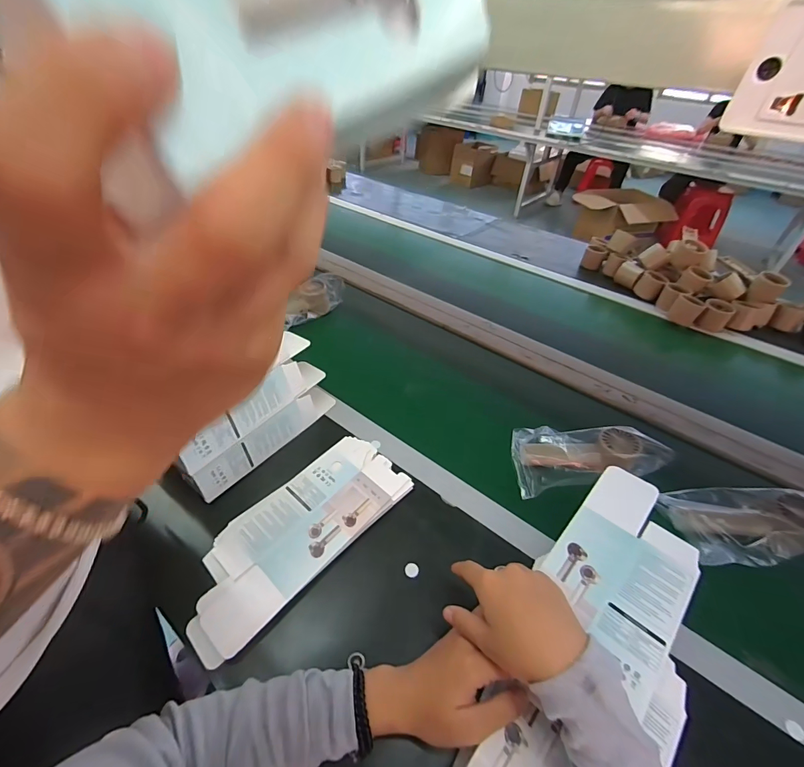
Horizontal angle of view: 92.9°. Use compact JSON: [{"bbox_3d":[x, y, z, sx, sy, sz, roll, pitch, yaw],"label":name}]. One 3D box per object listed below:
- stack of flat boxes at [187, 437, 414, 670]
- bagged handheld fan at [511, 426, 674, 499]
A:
[{"bbox_3d":[-0.124,0.175,0.463,0.119,0.024,0.275,35,50,29],"label":"stack of flat boxes"},{"bbox_3d":[0.262,0.107,0.545,0.192,0.055,0.106,-7,41,9],"label":"bagged handheld fan"}]

